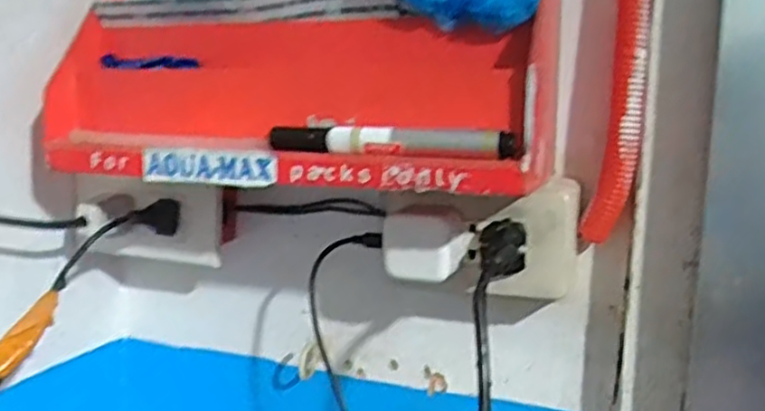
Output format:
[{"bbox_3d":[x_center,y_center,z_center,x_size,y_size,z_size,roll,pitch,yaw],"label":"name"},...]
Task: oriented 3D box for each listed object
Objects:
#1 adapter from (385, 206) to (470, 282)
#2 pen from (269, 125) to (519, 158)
[{"bbox_3d":[0.028,0.022,0.455,0.043,0.044,0.035,7,9,30],"label":"adapter"},{"bbox_3d":[0.003,-0.036,0.393,0.138,0.014,0.021,6,9,26],"label":"pen"}]

